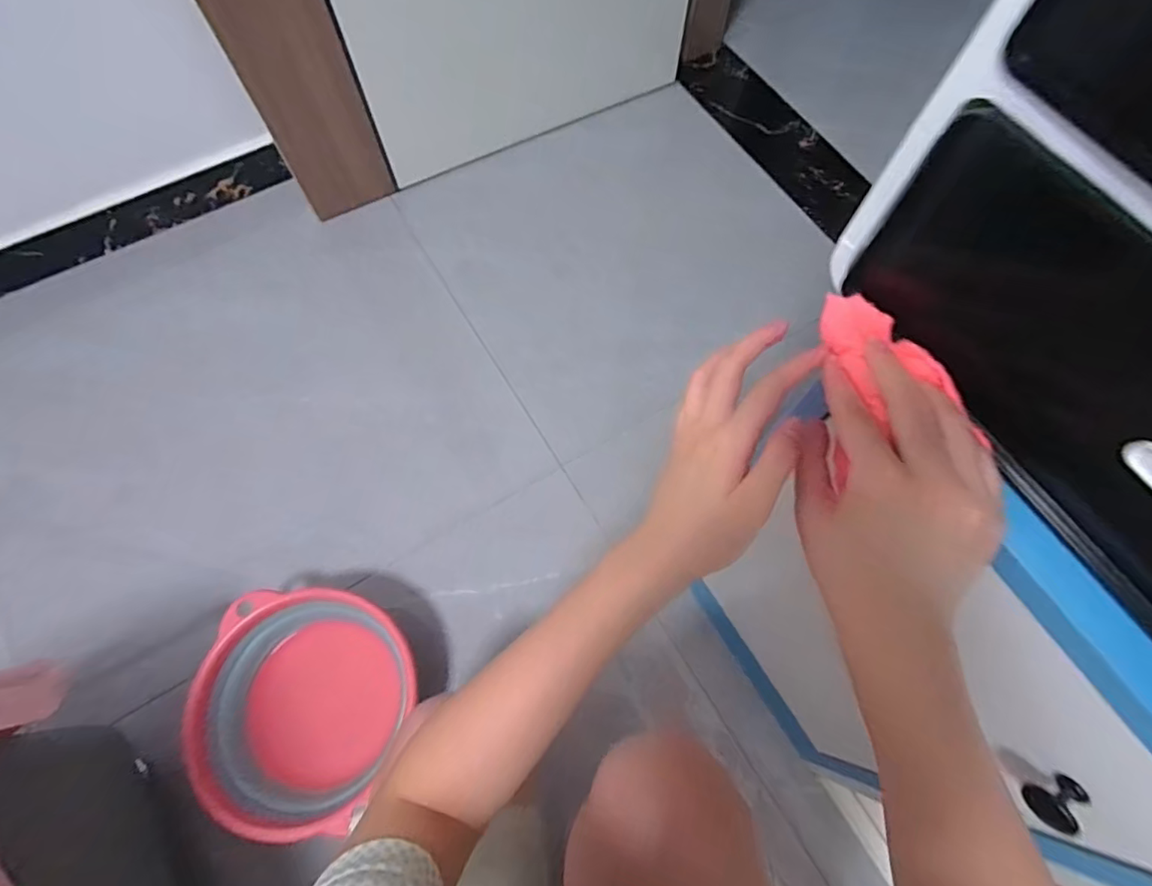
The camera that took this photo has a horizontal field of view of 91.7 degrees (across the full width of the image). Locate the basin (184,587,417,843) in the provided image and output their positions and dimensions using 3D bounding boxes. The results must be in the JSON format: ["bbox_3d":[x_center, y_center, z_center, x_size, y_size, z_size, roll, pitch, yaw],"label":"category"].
[{"bbox_3d":[-0.344,0.322,0.705,0.248,0.076,0.260,0,69,0],"label":"basin"}]

